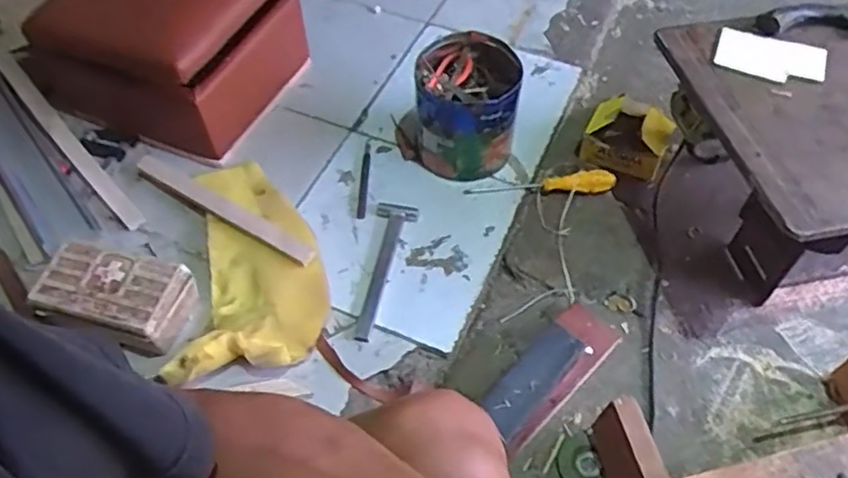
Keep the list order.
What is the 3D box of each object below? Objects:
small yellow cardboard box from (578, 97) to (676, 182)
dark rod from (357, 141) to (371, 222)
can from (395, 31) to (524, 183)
[{"bbox_3d":[0.308,-0.152,1.002,0.128,0.066,0.102,16,55,12],"label":"small yellow cardboard box"},{"bbox_3d":[-0.089,-0.090,0.981,0.013,0.010,0.147,2,53,2],"label":"dark rod"},{"bbox_3d":[0.049,-0.193,0.970,0.168,0.139,0.161,0,53,0],"label":"can"}]

